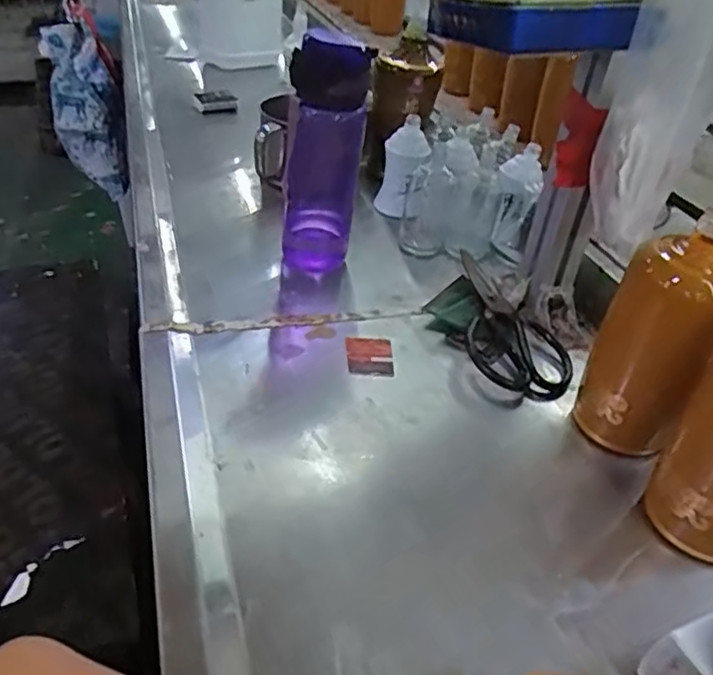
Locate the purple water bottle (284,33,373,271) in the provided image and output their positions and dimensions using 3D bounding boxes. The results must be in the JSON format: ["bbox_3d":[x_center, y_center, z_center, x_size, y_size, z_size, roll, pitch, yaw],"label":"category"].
[{"bbox_3d":[-0.032,-0.168,0.604,0.083,0.229,0.059,5,38,0],"label":"purple water bottle"}]

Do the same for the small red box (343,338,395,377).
[{"bbox_3d":[0.012,0.018,0.551,0.041,0.004,0.043,0,48,-3],"label":"small red box"}]

